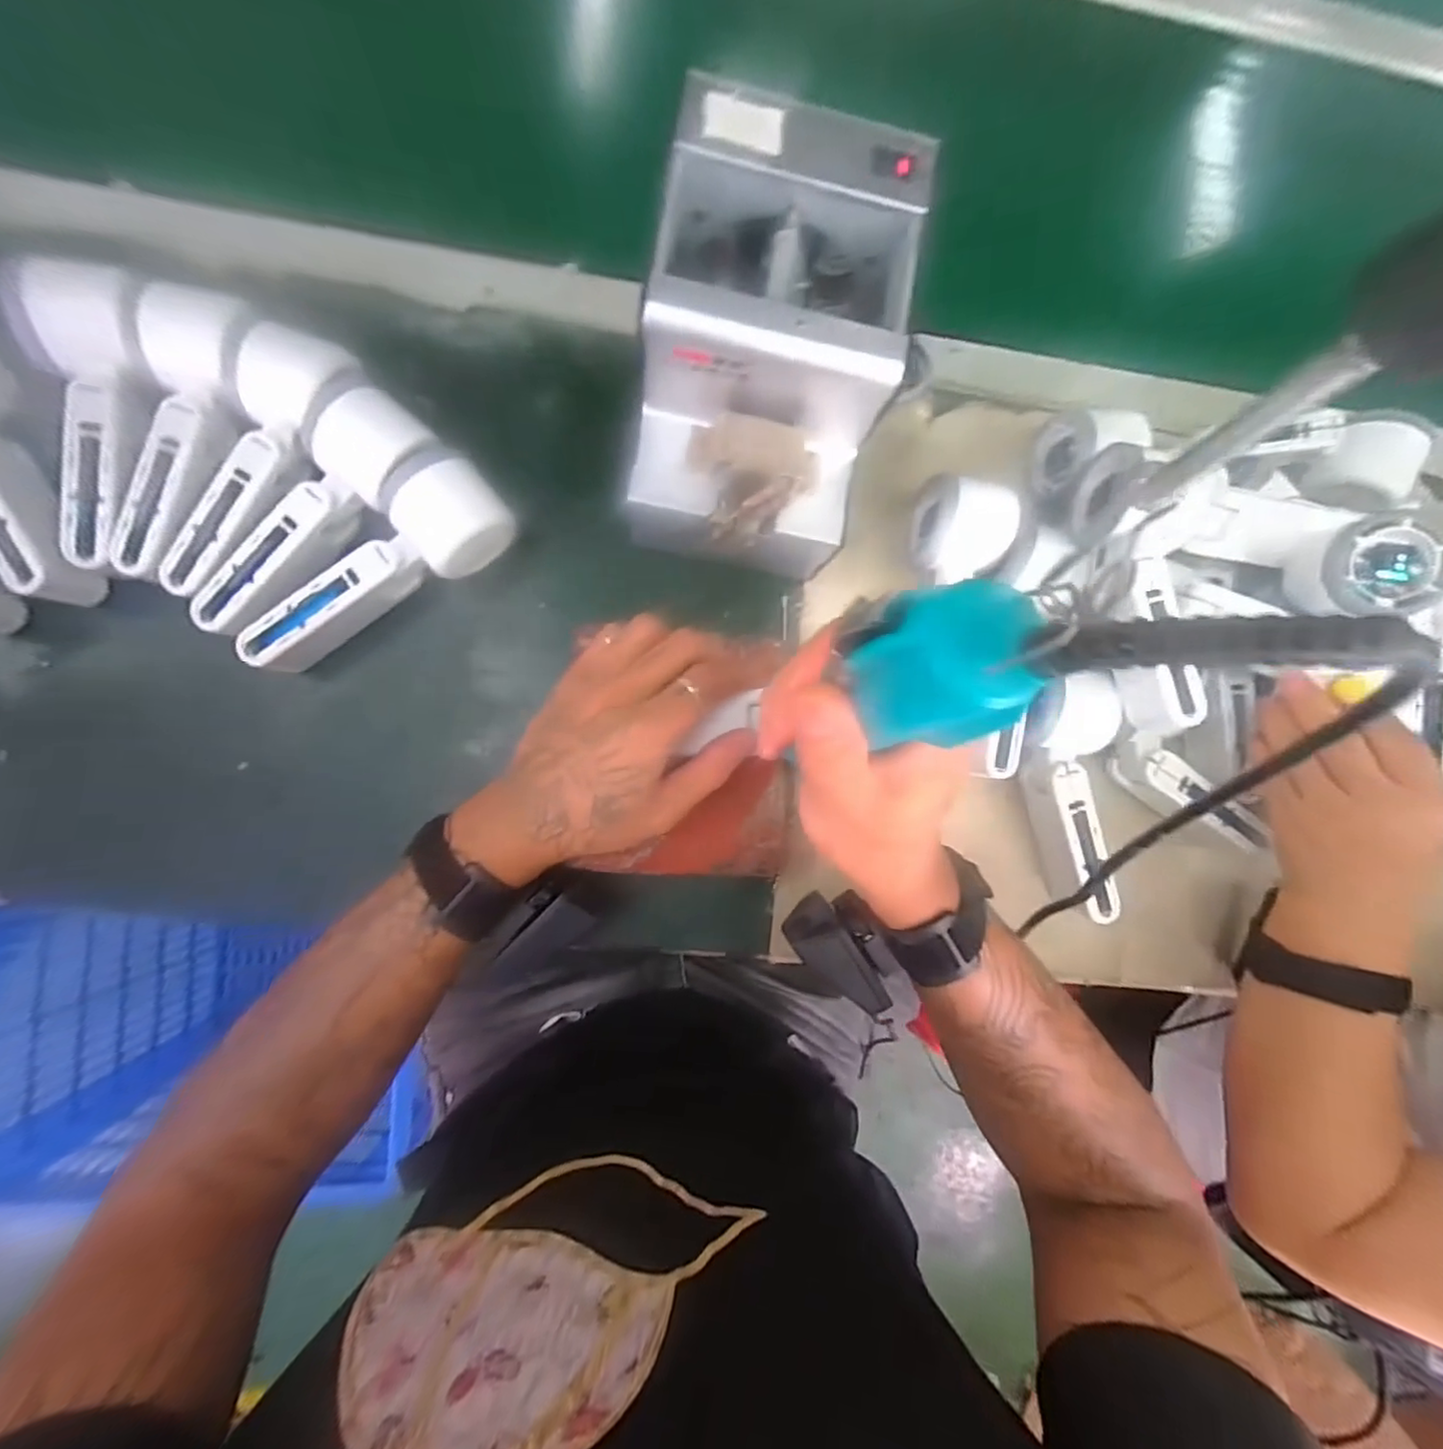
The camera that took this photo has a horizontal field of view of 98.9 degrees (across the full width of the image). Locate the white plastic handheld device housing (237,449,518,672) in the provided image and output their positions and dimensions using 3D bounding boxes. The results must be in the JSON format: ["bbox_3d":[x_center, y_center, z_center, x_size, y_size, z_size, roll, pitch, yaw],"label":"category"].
[{"bbox_3d":[-0.202,-0.091,0.364,0.162,0.055,0.054,-39,91,-7],"label":"white plastic handheld device housing"}]

